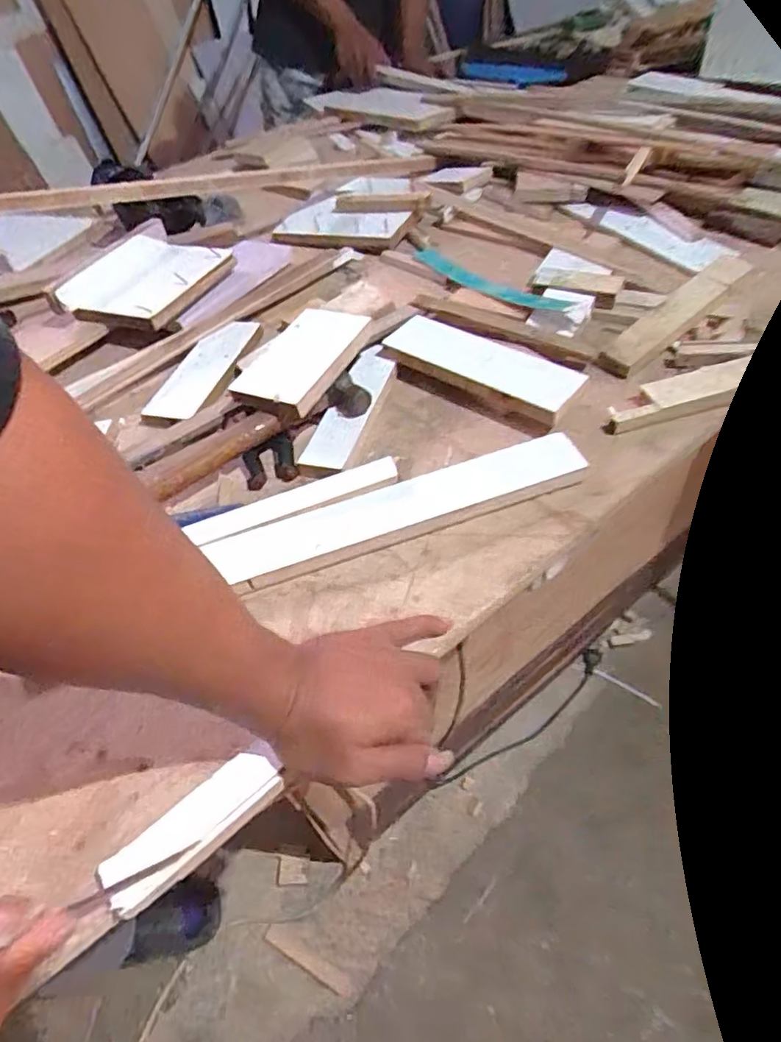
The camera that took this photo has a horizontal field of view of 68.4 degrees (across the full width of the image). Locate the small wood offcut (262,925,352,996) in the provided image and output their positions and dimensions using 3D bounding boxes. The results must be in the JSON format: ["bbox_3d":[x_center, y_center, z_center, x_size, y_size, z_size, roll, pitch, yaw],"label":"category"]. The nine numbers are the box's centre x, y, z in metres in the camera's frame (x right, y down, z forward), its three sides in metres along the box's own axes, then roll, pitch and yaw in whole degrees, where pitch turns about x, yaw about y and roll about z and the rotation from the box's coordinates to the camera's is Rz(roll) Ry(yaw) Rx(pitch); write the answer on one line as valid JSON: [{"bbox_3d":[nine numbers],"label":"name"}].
[{"bbox_3d":[-0.135,0.709,0.931,0.161,0.005,0.026,18,51,22],"label":"small wood offcut"}]

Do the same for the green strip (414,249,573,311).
[{"bbox_3d":[0.117,-0.305,0.731,0.035,0.010,0.291,-37,47,-5],"label":"green strip"}]

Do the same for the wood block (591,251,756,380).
[{"bbox_3d":[0.308,-0.223,0.620,0.207,0.022,0.041,-39,53,-9],"label":"wood block"}]

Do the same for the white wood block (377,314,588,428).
[{"bbox_3d":[0.093,-0.158,0.608,0.214,0.042,0.073,27,55,28],"label":"white wood block"}]

